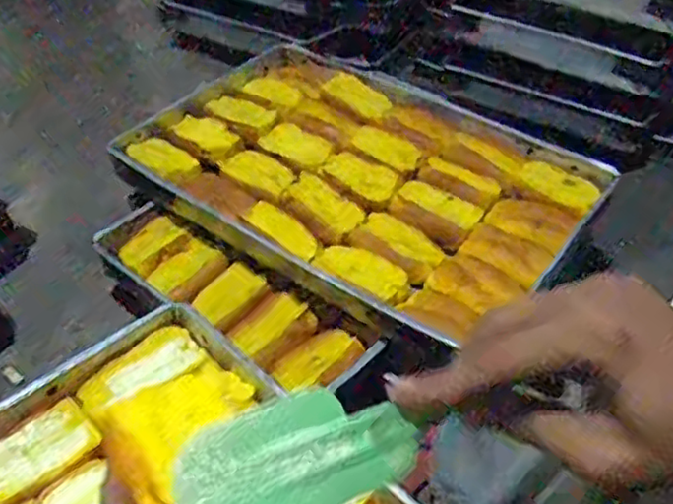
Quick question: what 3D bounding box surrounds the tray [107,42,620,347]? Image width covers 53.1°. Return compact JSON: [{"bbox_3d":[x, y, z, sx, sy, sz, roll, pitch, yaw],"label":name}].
[{"bbox_3d":[0.022,-0.136,0.977,0.625,0.044,0.449,30,51,26],"label":"tray"}]

